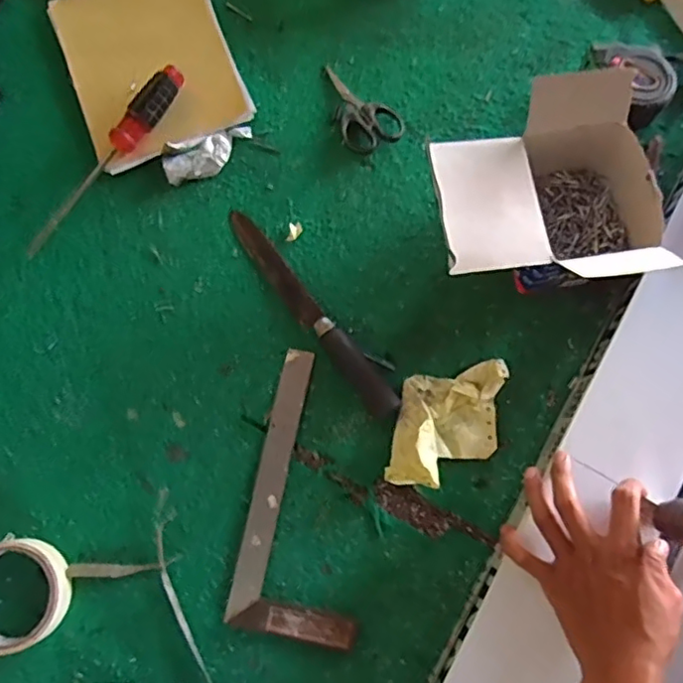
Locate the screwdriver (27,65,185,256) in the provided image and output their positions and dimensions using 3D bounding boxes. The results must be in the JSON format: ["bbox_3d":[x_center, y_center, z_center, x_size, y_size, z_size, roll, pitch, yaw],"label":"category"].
[{"bbox_3d":[-0.234,-0.180,0.594,0.030,0.034,0.228,36,80,7],"label":"screwdriver"}]

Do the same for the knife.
[{"bbox_3d":[-0.031,-0.031,0.569,0.027,0.013,0.246,-37,80,-8],"label":"knife"}]

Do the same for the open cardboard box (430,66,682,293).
[{"bbox_3d":[0.172,-0.116,0.527,0.185,0.127,0.163,-8,78,-2],"label":"open cardboard box"}]

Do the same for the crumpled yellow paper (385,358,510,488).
[{"bbox_3d":[0.096,0.071,0.535,0.091,0.034,0.117,9,78,2],"label":"crumpled yellow paper"}]

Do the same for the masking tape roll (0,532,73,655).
[{"bbox_3d":[-0.278,0.215,0.507,0.089,0.021,0.089,0,78,0],"label":"masking tape roll"}]

